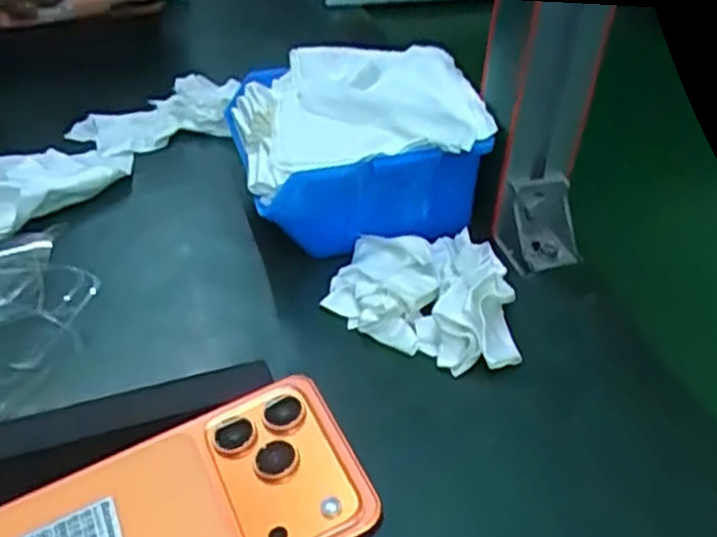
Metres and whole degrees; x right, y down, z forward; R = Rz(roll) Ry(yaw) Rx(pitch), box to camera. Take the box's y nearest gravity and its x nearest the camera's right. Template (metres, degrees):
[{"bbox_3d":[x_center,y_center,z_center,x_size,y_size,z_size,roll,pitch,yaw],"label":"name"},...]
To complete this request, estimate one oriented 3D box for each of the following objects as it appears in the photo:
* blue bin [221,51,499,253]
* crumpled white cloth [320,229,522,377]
[{"bbox_3d":[-0.002,-0.077,0.452,0.138,0.066,0.116,-6,41,-12],"label":"blue bin"},{"bbox_3d":[0.041,0.009,0.394,0.097,0.033,0.077,22,43,21],"label":"crumpled white cloth"}]

